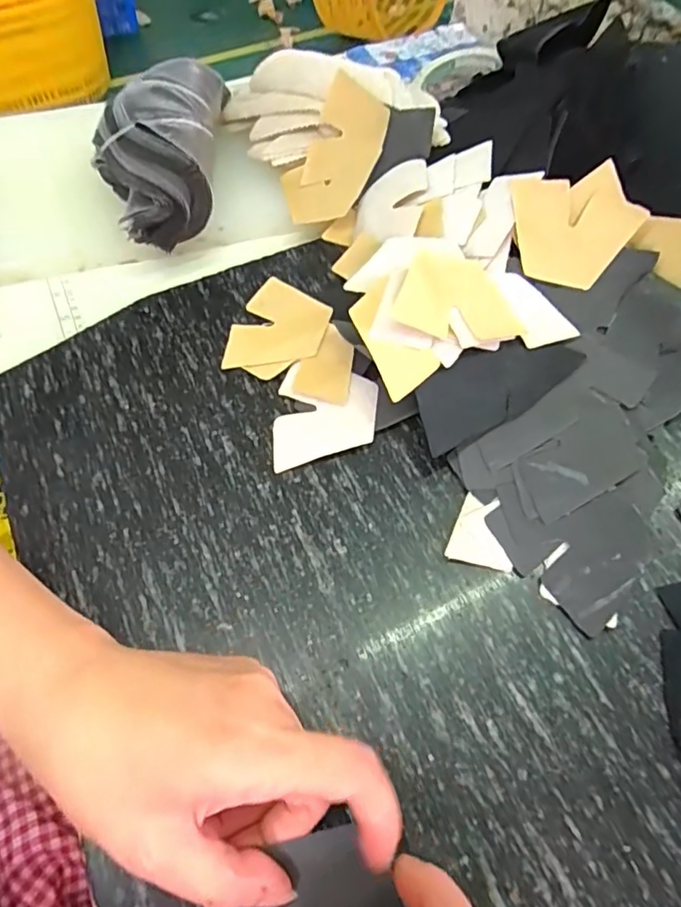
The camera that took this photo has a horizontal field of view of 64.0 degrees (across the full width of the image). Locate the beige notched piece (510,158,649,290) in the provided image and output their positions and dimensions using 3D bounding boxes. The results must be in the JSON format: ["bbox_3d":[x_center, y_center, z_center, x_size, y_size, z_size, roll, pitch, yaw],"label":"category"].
[{"bbox_3d":[0.148,-0.140,0.339,0.073,0.008,0.069,-8,97,5],"label":"beige notched piece"}]

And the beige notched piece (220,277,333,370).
[{"bbox_3d":[-0.039,-0.082,0.352,0.058,0.004,0.077,15,62,14],"label":"beige notched piece"}]

